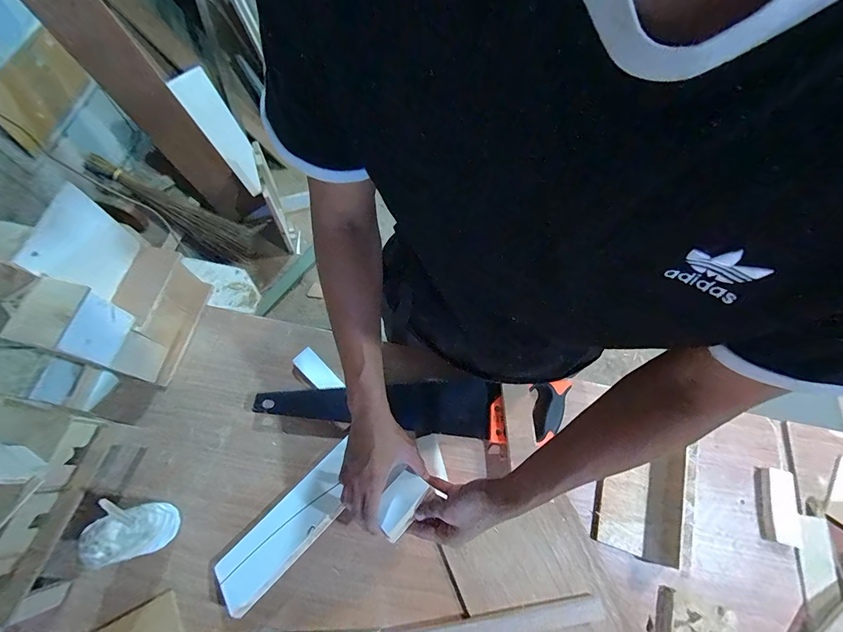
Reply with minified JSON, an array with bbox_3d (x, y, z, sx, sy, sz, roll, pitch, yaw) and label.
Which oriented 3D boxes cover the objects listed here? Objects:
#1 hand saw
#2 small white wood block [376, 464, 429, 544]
[{"bbox_3d":[-0.009,0.151,0.634,0.517,0.024,0.100,3,68,-1],"label":"hand saw"},{"bbox_3d":[-0.029,0.252,0.500,0.048,0.019,0.080,34,71,11],"label":"small white wood block"}]

